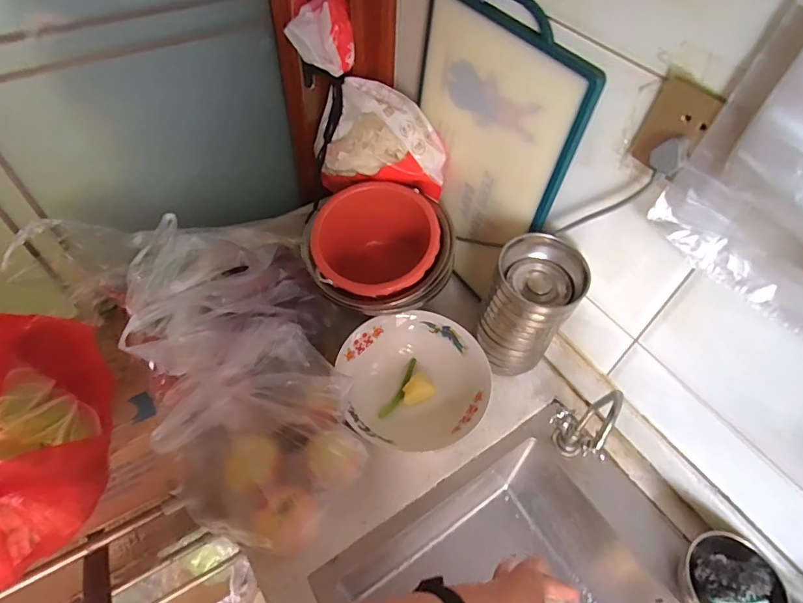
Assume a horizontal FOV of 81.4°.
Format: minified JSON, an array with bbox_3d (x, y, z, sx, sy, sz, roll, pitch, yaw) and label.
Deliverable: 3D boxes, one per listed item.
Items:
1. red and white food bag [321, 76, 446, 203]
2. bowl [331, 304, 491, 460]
[{"bbox_3d":[-0.027,-0.251,0.751,0.205,0.133,0.103,17,54,10],"label":"red and white food bag"},{"bbox_3d":[0.019,0.118,0.717,0.211,0.076,0.206,2,52,-2],"label":"bowl"}]

